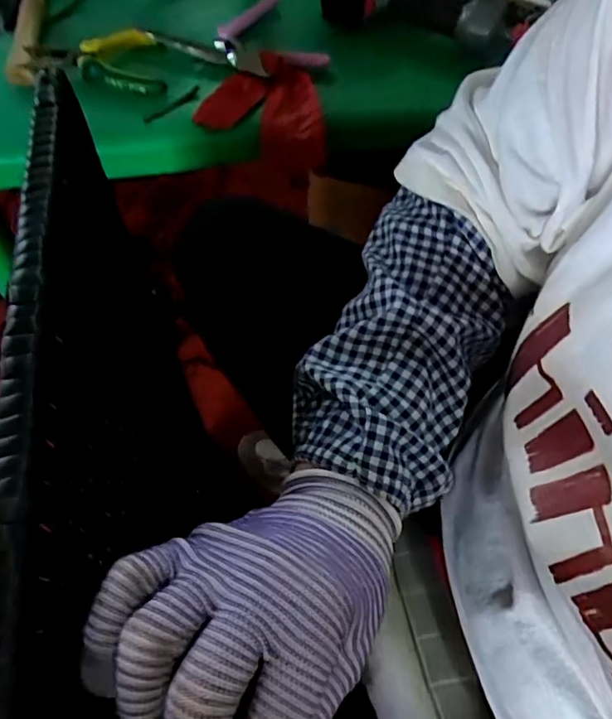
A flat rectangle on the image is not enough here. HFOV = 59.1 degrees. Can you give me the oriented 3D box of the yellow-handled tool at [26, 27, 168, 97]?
[{"bbox_3d":[-0.211,-0.318,0.564,0.142,0.034,0.076,9,57,3],"label":"yellow-handled tool"}]

